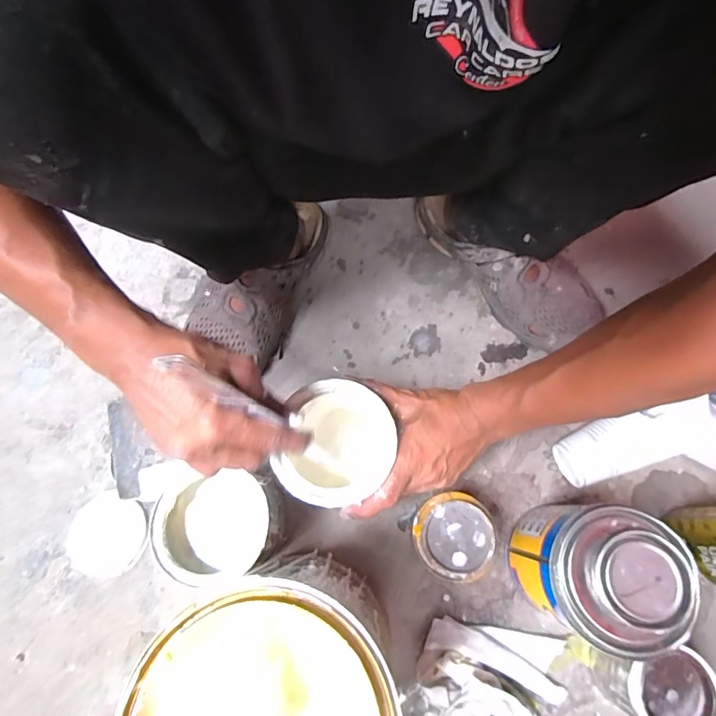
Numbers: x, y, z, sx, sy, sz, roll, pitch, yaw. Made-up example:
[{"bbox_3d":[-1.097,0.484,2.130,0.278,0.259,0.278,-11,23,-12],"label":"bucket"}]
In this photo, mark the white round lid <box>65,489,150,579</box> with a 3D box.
[{"bbox_3d":[-0.268,0.189,0.476,0.085,0.009,0.084,-1,71,2],"label":"white round lid"}]

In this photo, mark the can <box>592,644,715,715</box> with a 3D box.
[{"bbox_3d":[0.256,0.284,0.389,0.074,0.075,0.067,-12,71,-2],"label":"can"}]

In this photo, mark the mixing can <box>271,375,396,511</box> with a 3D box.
[{"bbox_3d":[-0.015,0.084,0.420,0.091,0.099,0.105,7,71,5],"label":"mixing can"}]

